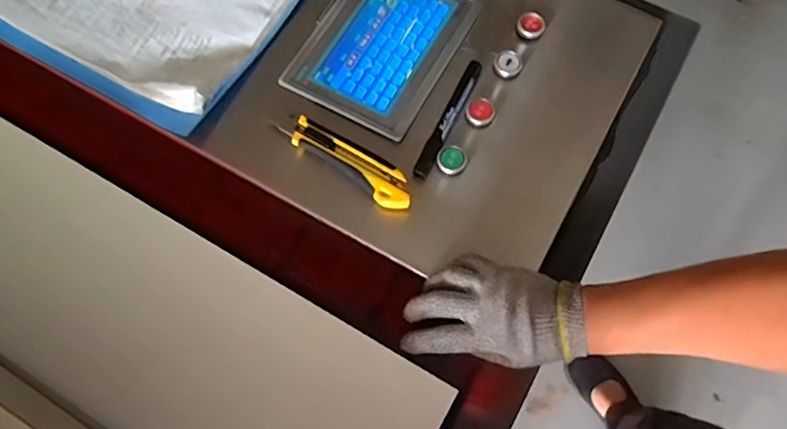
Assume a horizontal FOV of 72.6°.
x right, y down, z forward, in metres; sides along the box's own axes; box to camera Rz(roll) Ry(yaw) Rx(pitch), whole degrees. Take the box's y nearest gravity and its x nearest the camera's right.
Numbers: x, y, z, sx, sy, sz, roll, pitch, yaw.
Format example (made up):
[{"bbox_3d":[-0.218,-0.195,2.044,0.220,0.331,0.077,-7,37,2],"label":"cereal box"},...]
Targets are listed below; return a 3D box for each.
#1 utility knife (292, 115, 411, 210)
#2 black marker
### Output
[{"bbox_3d":[-0.038,-0.050,0.503,0.132,0.011,0.035,35,77,12],"label":"utility knife"},{"bbox_3d":[0.056,-0.098,0.534,0.016,0.016,0.140,26,75,10],"label":"black marker"}]

